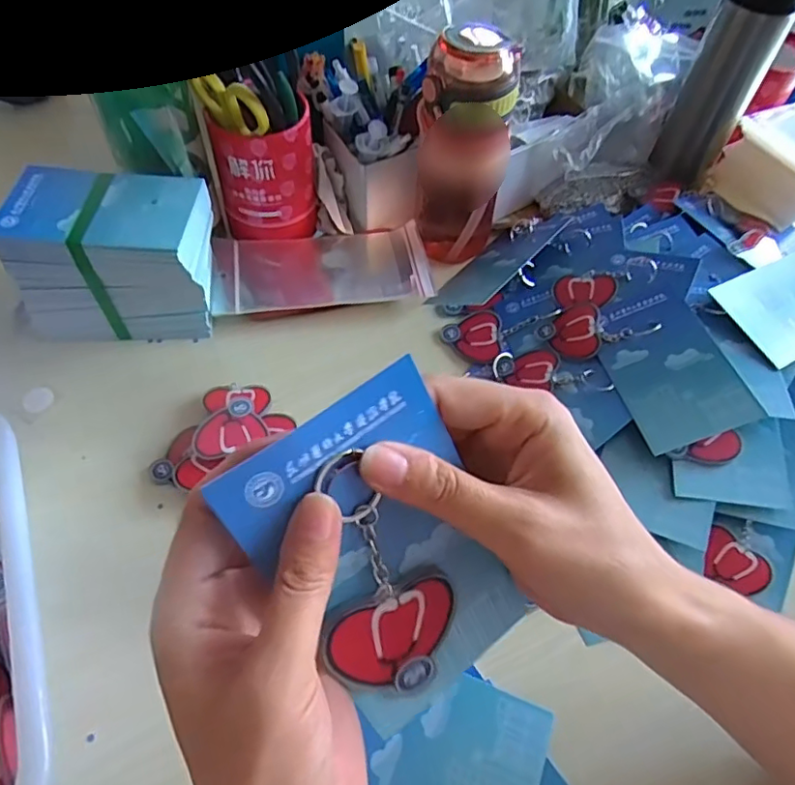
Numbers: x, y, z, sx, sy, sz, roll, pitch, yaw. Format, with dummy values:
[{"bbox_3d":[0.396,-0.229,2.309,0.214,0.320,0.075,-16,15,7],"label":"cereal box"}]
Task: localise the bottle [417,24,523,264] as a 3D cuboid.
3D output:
[{"bbox_3d":[0.060,-0.205,0.512,0.082,0.200,0.073,7,56,2],"label":"bottle"}]

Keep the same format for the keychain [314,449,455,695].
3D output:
[{"bbox_3d":[-0.007,0.068,0.206,0.048,0.102,0.007,-21,18,-16],"label":"keychain"}]

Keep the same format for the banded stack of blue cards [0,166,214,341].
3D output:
[{"bbox_3d":[-0.222,-0.105,0.471,0.135,0.108,0.089,1,56,-2],"label":"banded stack of blue cards"}]

